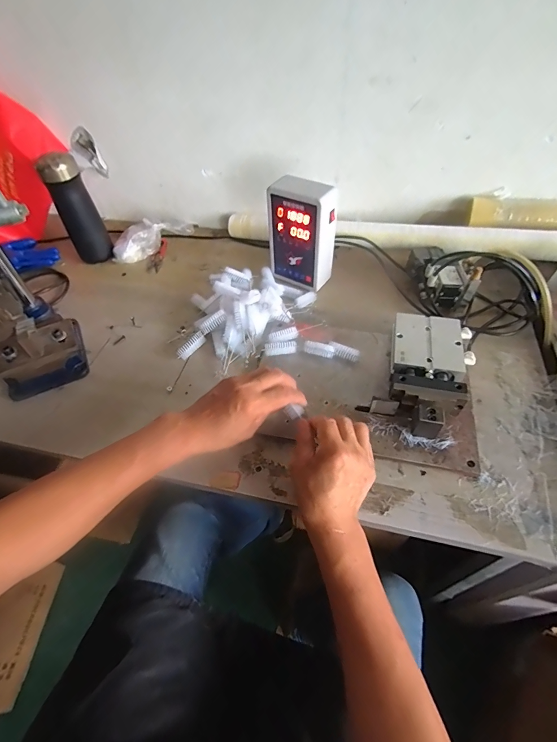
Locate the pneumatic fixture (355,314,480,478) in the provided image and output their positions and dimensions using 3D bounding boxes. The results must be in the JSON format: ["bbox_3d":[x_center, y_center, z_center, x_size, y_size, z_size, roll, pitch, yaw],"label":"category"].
[{"bbox_3d":[0.206,0.018,0.515,0.144,0.048,0.233,10,52,13],"label":"pneumatic fixture"}]

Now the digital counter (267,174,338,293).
[{"bbox_3d":[0.041,-0.247,0.649,0.109,0.180,0.059,28,58,25],"label":"digital counter"}]

